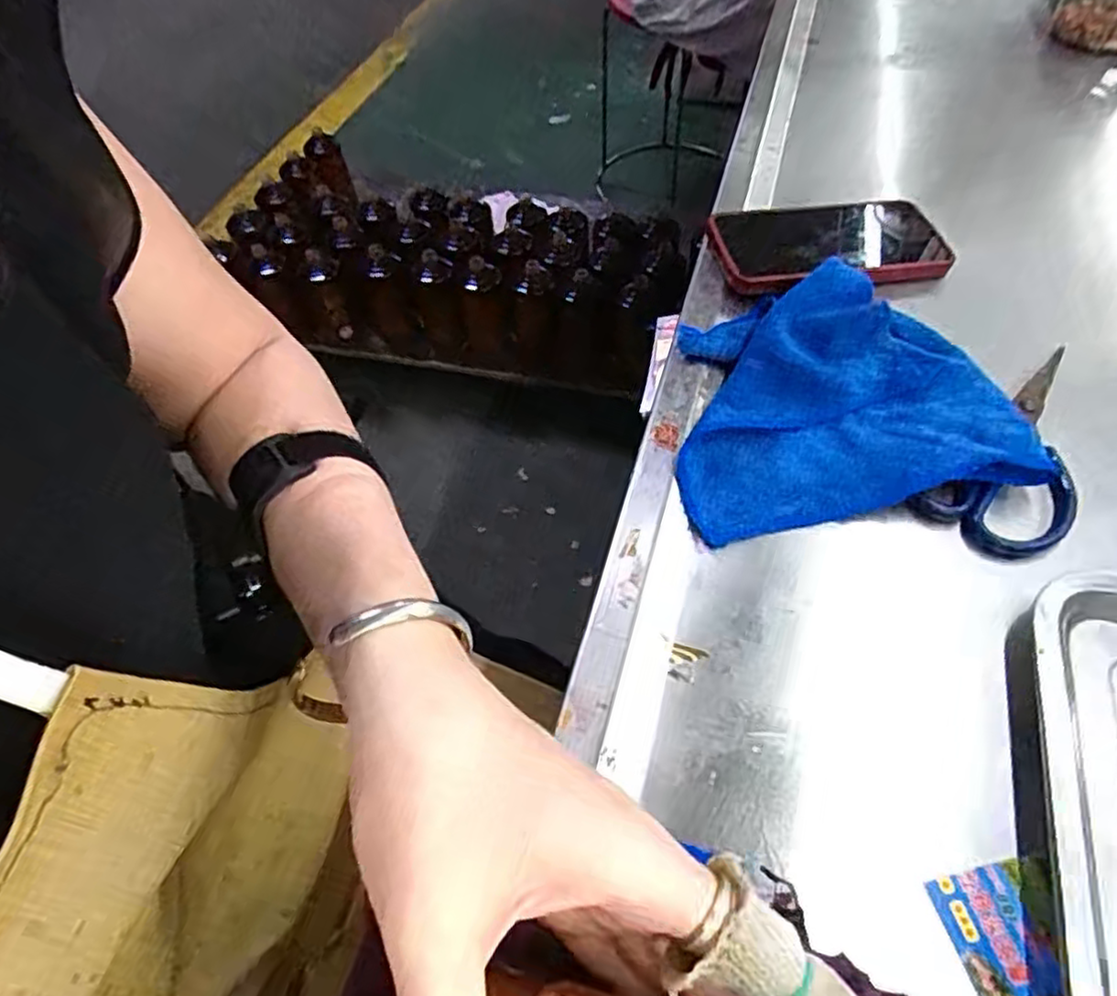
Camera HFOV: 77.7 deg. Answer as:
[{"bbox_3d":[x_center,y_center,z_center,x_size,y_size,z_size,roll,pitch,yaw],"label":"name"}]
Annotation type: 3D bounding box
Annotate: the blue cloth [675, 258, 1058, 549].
[{"bbox_3d":[0.161,-0.066,0.420,0.197,0.031,0.166,-9,55,-5],"label":"blue cloth"}]

